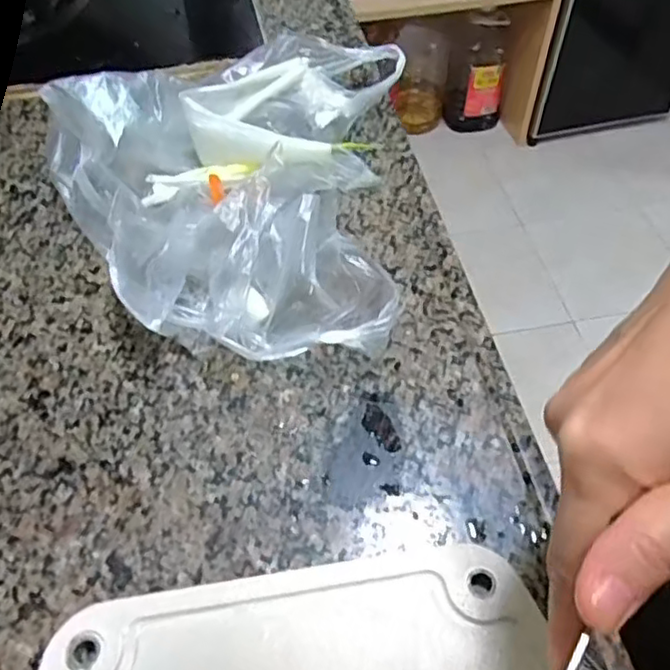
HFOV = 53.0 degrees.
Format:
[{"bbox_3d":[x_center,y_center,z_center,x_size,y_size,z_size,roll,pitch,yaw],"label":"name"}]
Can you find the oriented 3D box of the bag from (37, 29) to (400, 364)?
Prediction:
[{"bbox_3d":[-0.061,-0.132,0.481,0.265,0.059,0.314,16,55,13],"label":"bag"}]

